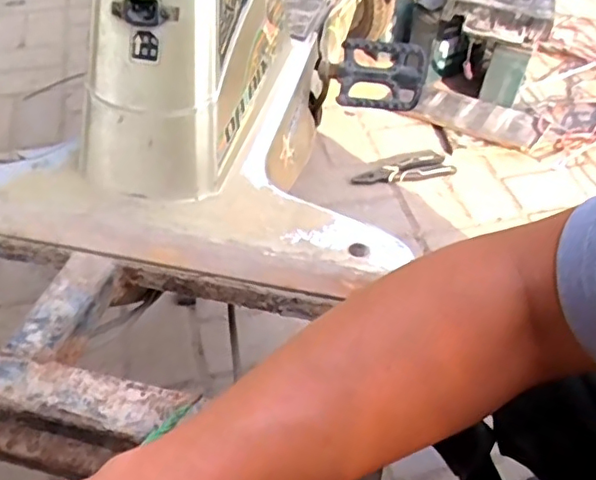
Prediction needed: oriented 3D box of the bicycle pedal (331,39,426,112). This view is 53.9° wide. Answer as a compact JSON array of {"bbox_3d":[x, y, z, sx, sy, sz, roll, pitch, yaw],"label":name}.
[{"bbox_3d":[0.096,-0.193,0.690,0.103,0.076,0.032,12,27,12],"label":"bicycle pedal"}]

